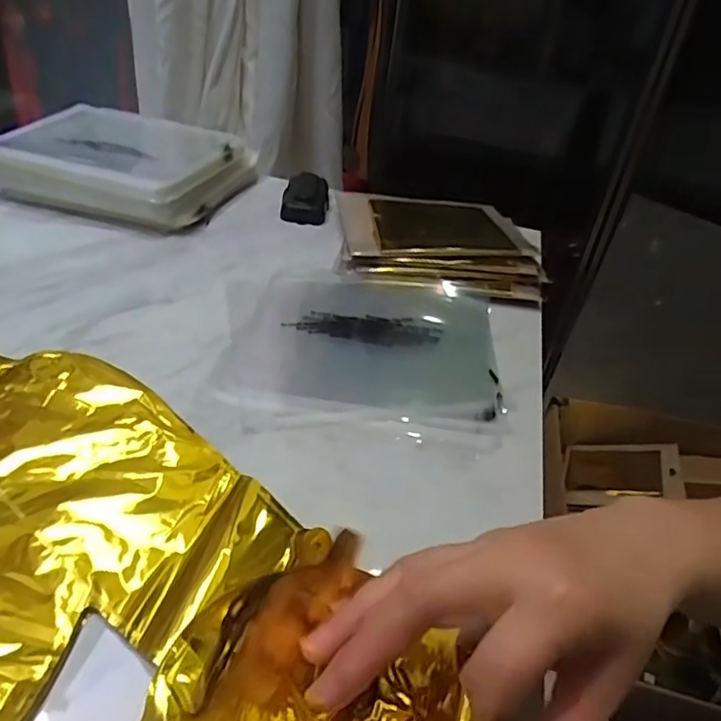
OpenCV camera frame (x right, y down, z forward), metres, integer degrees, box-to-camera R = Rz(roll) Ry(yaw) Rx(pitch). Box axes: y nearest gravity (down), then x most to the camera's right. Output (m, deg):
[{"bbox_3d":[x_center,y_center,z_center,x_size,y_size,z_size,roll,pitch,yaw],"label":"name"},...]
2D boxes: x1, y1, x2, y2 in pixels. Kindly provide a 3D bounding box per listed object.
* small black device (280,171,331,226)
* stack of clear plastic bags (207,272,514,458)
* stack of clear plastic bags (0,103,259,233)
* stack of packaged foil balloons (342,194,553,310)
[{"bbox_3d":[-0.065,-0.193,0.707,0.054,0.031,0.099,4,35,-6],"label":"small black device"},{"bbox_3d":[0.000,-0.014,0.482,0.224,0.012,0.218,7,35,-1],"label":"stack of clear plastic bags"},{"bbox_3d":[-0.265,-0.230,0.690,0.233,0.059,0.229,14,36,9],"label":"stack of clear plastic bags"},{"bbox_3d":[0.082,-0.128,0.635,0.196,0.036,0.200,5,35,-4],"label":"stack of packaged foil balloons"}]

